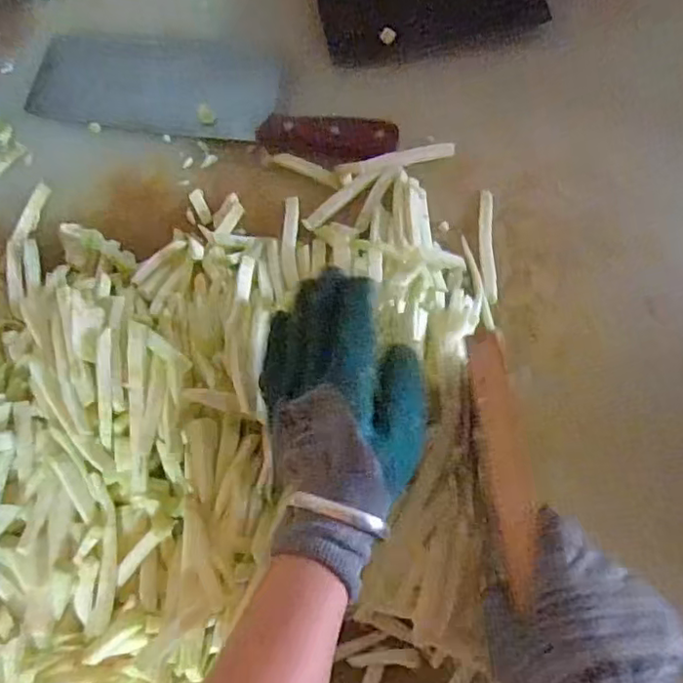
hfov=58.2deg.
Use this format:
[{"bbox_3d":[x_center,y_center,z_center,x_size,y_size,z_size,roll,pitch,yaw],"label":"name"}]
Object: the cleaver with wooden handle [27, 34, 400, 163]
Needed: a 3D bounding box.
[{"bbox_3d":[-0.114,-0.227,0.556,0.329,0.023,0.093,11,74,3],"label":"cleaver with wooden handle"}]

